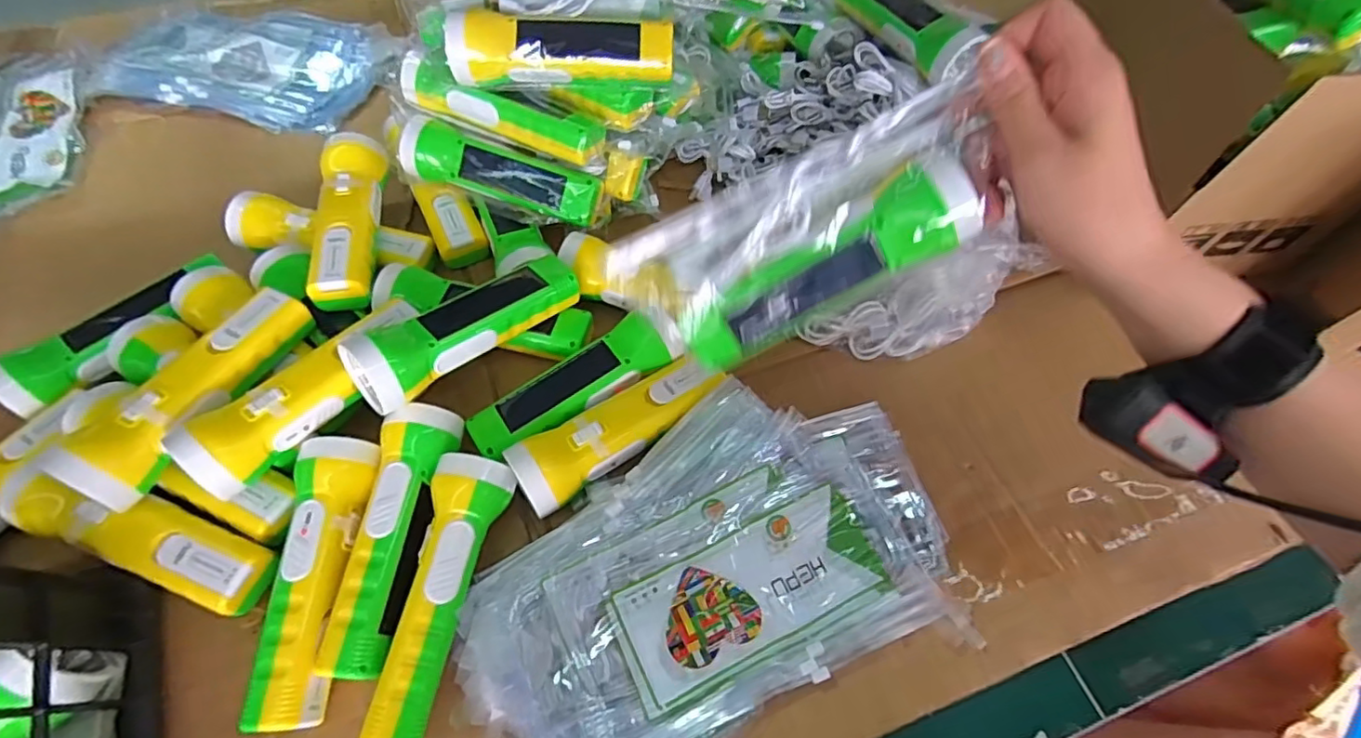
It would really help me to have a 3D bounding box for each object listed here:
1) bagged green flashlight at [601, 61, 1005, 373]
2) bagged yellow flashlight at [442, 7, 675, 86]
[{"bbox_3d":[0.067,-0.071,0.324,0.203,0.054,0.075,-23,60,17],"label":"bagged green flashlight"},{"bbox_3d":[-0.089,-0.245,0.449,0.169,0.042,0.049,0,59,-1],"label":"bagged yellow flashlight"}]

